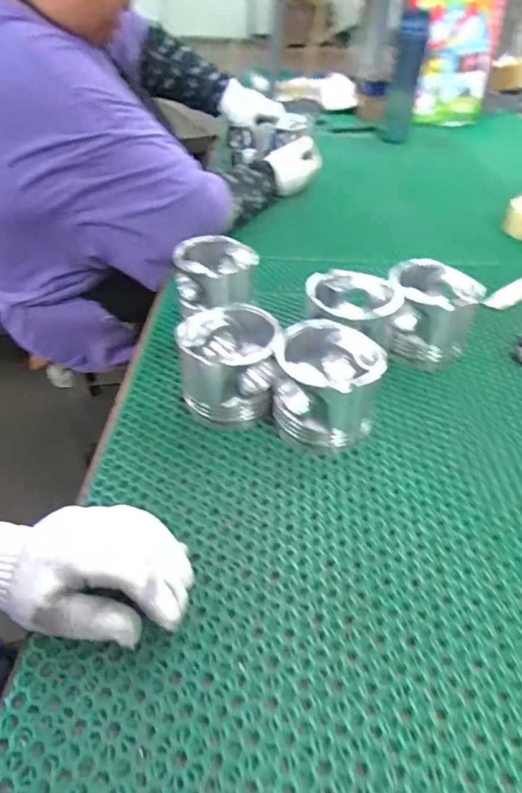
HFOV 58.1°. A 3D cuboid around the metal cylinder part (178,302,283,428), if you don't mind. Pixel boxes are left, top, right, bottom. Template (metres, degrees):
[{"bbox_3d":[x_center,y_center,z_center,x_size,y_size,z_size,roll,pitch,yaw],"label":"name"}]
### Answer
[{"bbox_3d":[-0.033,-0.029,0.469,0.094,0.089,0.095,-3,43,-5],"label":"metal cylinder part"}]

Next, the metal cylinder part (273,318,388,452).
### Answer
[{"bbox_3d":[0.061,-0.009,0.446,0.095,0.086,0.094,11,43,10],"label":"metal cylinder part"}]

